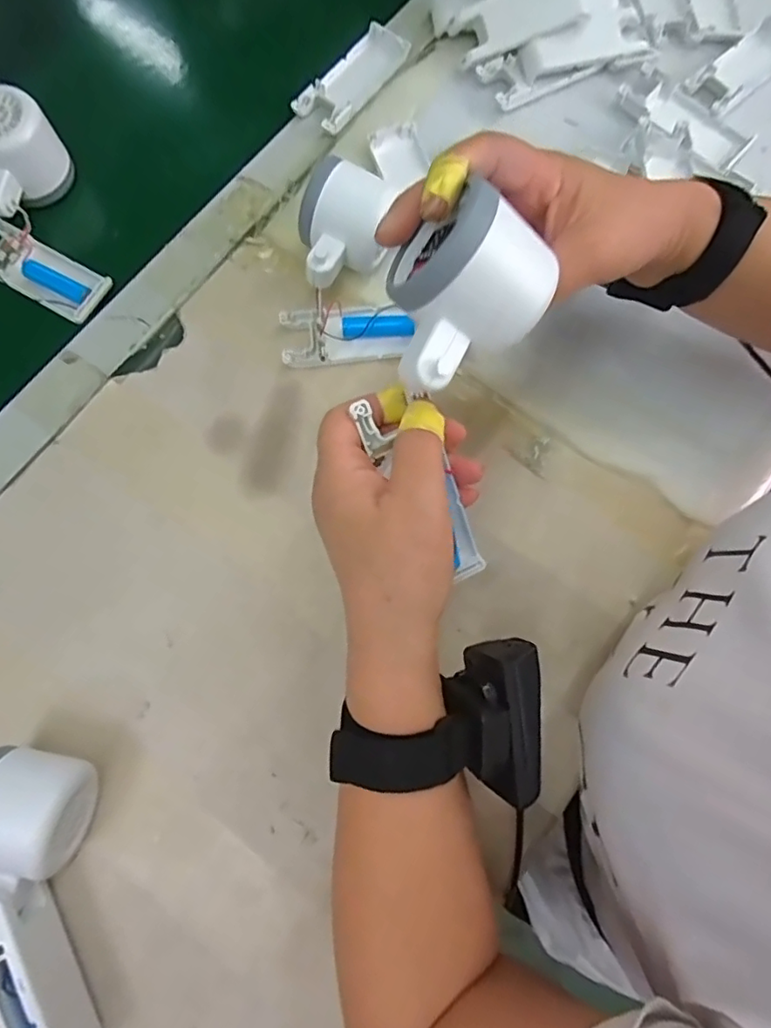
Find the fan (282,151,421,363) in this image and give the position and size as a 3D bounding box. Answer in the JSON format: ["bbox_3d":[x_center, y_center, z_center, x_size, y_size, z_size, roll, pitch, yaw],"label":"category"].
[{"bbox_3d":[-0.028,-0.172,0.397,0.090,0.054,0.123,-3,77,-2],"label":"fan"}]

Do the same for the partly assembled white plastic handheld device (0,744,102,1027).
[{"bbox_3d":[-0.191,0.211,0.303,0.057,0.052,0.165,-5,77,-3],"label":"partly assembled white plastic handheld device"}]

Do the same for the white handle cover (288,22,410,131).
[{"bbox_3d":[-0.027,-0.346,0.456,0.047,0.017,0.102,34,78,6],"label":"white handle cover"}]

